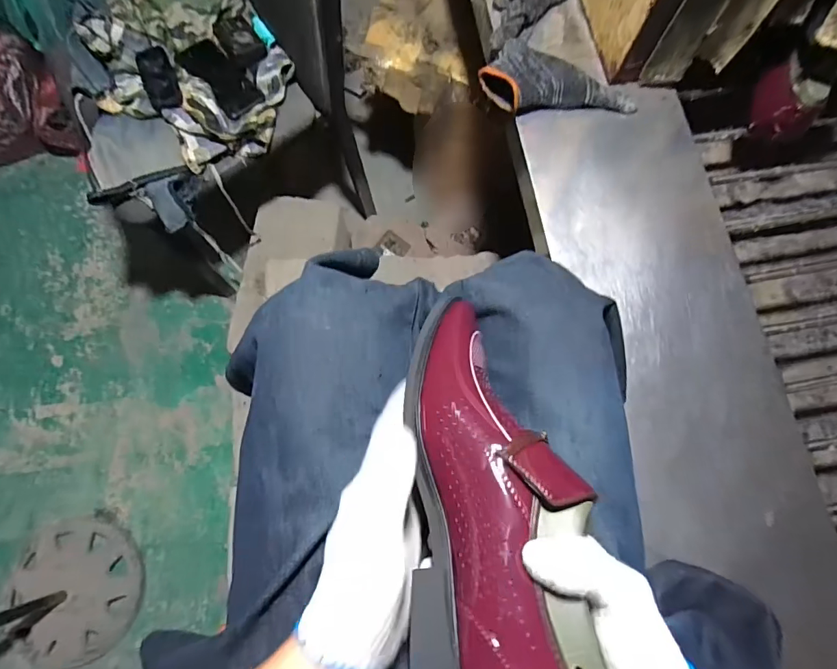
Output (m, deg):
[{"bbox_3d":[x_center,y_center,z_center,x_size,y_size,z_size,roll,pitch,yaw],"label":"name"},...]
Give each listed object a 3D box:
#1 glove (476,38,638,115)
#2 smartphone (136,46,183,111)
[{"bbox_3d":[0.166,-0.304,0.545,0.177,0.030,0.081,2,80,3],"label":"glove"},{"bbox_3d":[-0.443,-0.437,0.784,0.055,0.010,0.103,-20,96,0],"label":"smartphone"}]

